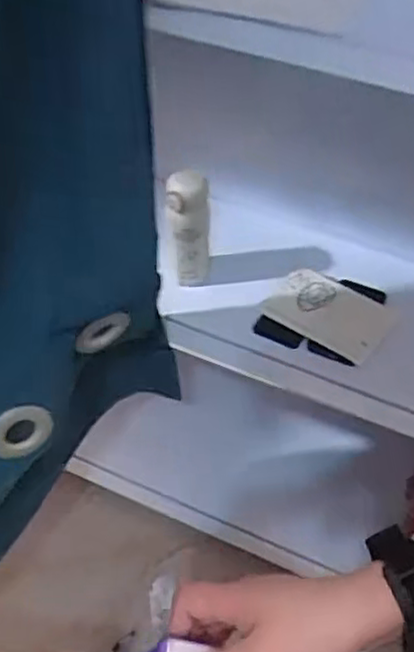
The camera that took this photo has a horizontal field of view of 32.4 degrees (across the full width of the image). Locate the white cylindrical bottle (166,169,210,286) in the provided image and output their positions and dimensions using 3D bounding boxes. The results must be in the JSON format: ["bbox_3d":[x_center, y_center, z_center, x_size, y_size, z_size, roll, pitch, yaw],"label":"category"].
[{"bbox_3d":[-0.026,-0.139,1.060,0.064,0.185,0.051,0,47,-2],"label":"white cylindrical bottle"}]

